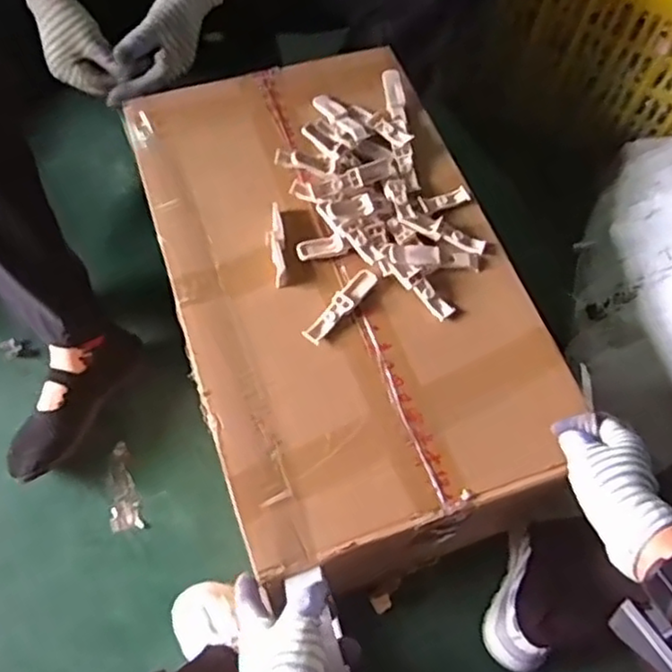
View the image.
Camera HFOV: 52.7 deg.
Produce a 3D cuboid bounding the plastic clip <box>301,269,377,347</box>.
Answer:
[{"bbox_3d":[0.005,-0.032,0.706,0.025,0.012,0.101,35,65,14],"label":"plastic clip"}]

